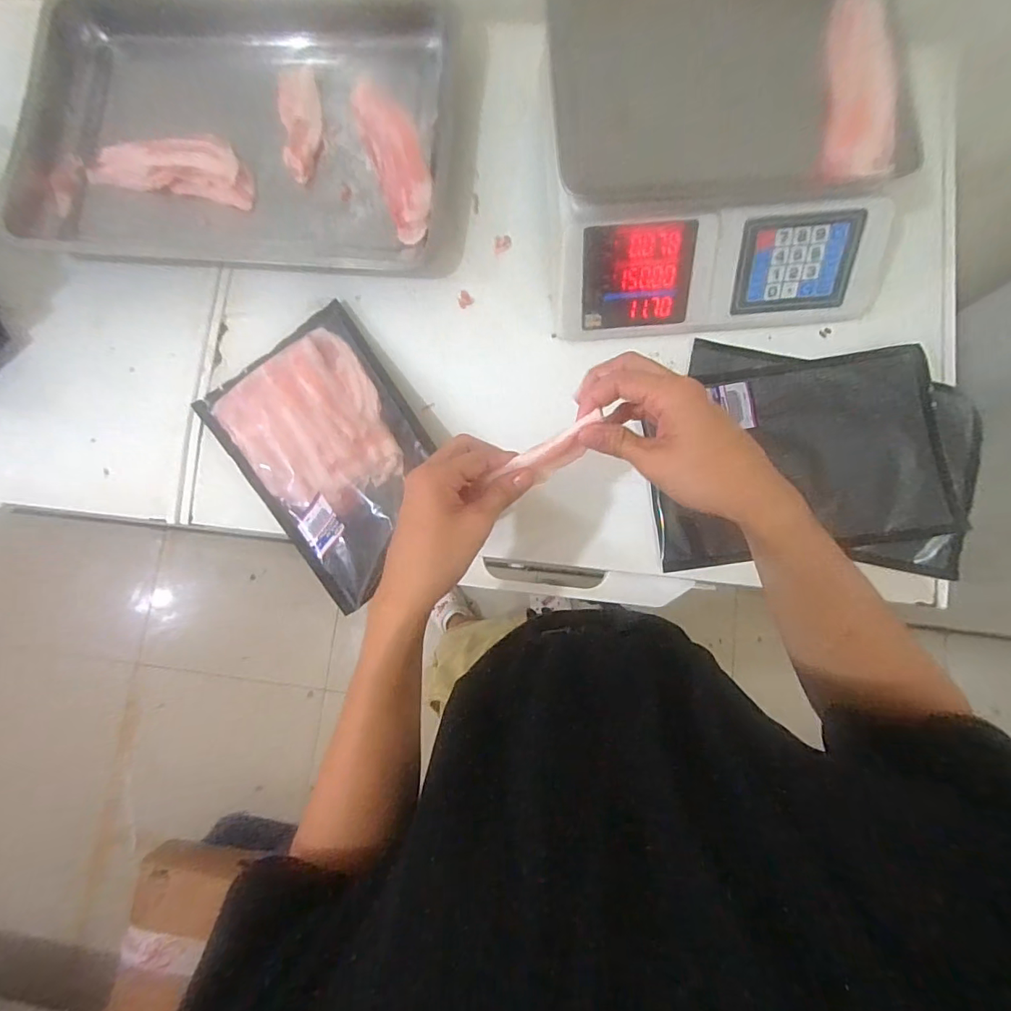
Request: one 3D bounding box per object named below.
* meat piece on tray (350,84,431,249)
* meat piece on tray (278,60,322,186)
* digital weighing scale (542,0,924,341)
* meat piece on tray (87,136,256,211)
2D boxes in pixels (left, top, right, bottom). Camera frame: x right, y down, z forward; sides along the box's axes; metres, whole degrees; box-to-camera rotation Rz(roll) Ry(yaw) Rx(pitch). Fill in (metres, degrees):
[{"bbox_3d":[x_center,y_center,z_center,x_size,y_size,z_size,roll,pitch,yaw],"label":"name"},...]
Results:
[{"bbox_3d":[-0.125,-0.401,0.584,0.064,0.035,0.192,-20,84,0],"label":"meat piece on tray"},{"bbox_3d":[-0.244,-0.456,0.602,0.045,0.011,0.149,-7,84,1],"label":"meat piece on tray"},{"bbox_3d":[0.211,-0.342,0.514,0.333,0.129,0.294,-5,84,1],"label":"digital weighing scale"},{"bbox_3d":[-0.391,-0.398,0.593,0.190,0.022,0.065,9,84,3],"label":"meat piece on tray"}]

